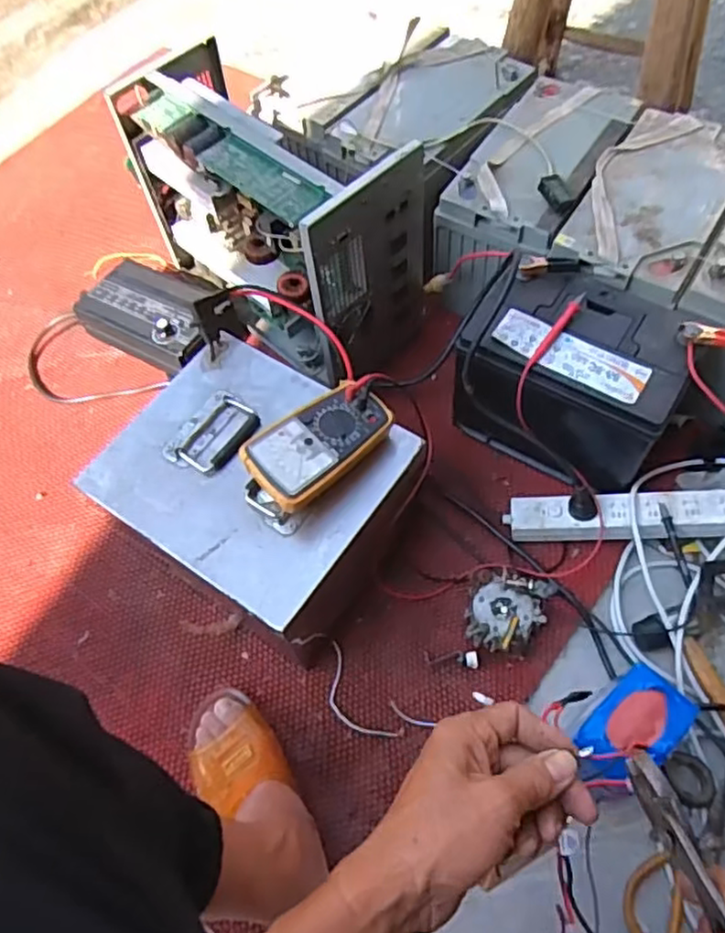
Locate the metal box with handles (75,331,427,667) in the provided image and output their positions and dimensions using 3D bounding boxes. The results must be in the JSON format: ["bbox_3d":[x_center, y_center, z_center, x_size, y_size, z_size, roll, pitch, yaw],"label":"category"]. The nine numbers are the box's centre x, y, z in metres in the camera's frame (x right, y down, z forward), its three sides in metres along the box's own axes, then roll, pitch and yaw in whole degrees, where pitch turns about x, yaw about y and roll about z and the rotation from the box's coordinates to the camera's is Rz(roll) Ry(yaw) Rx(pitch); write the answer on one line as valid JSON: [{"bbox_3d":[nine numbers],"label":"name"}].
[{"bbox_3d":[-0.120,0.043,0.836,0.325,0.176,0.267,31,67,17],"label":"metal box with handles"}]

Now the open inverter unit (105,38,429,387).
[{"bbox_3d":[-0.119,-0.355,0.968,0.193,0.322,0.430,-42,68,-18],"label":"open inverter unit"}]

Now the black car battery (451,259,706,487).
[{"bbox_3d":[0.260,-0.107,0.876,0.249,0.204,0.205,21,65,13],"label":"black car battery"}]

